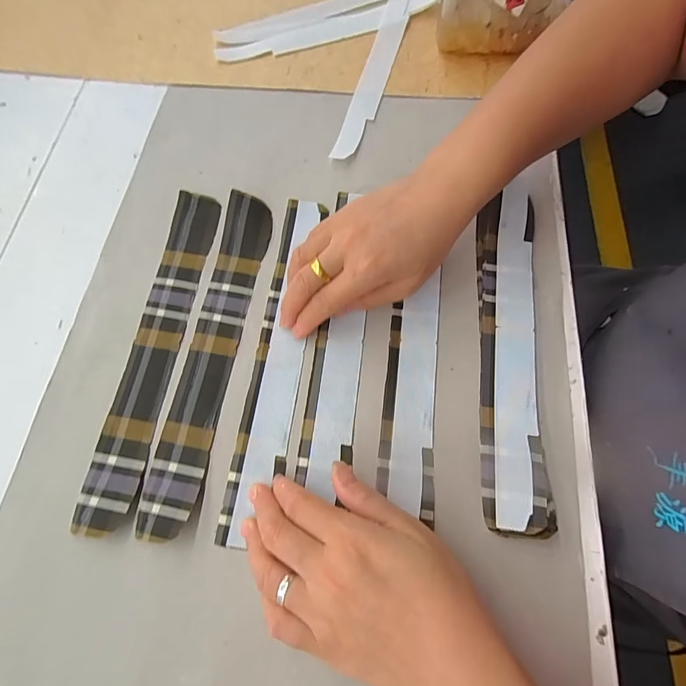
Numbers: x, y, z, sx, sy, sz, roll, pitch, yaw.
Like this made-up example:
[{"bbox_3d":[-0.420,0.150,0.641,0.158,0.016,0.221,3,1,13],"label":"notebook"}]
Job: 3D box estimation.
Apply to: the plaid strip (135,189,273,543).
[{"bbox_3d":[-0.095,0.000,0.286,0.036,0.012,0.254,9,70,4],"label":"plaid strip"}]

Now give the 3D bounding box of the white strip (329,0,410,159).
[{"bbox_3d":[0.038,-0.289,0.393,0.026,0.013,0.277,17,70,-4],"label":"white strip"}]

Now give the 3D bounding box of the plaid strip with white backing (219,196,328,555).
[{"bbox_3d":[-0.046,0.005,0.289,0.034,0.006,0.258,6,70,2],"label":"plaid strip with white backing"}]

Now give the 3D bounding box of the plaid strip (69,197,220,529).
[{"bbox_3d":[-0.137,-0.002,0.289,0.035,0.010,0.256,7,70,2],"label":"plaid strip"}]

